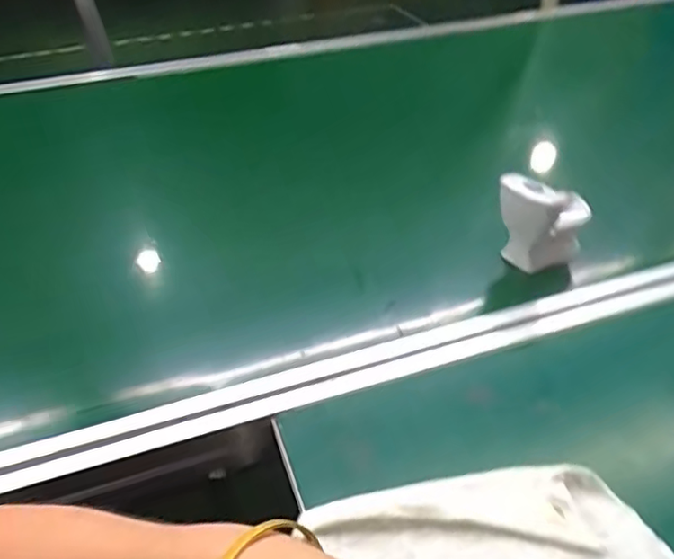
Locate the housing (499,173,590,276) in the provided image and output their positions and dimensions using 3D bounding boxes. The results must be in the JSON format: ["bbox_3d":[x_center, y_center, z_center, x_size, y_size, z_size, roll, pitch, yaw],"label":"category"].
[{"bbox_3d":[0.217,-0.067,0.637,0.089,0.089,0.079,14,41,18],"label":"housing"}]

